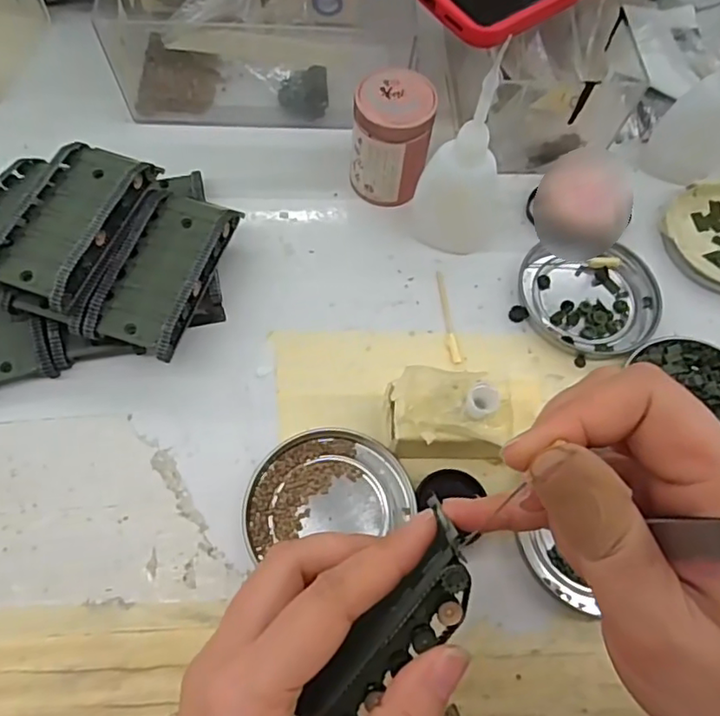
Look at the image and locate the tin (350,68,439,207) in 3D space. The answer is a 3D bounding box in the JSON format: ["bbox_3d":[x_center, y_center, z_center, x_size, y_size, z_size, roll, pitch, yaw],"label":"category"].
[{"bbox_3d":[0.018,-0.125,0.343,0.042,0.063,0.042,1,66,-3],"label":"tin"}]

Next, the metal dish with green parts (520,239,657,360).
[{"bbox_3d":[0.132,-0.034,0.341,0.075,0.010,0.069,1,66,-3],"label":"metal dish with green parts"}]

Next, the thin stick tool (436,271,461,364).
[{"bbox_3d":[0.049,-0.024,0.332,0.007,0.004,0.058,-4,67,-5],"label":"thin stick tool"}]

